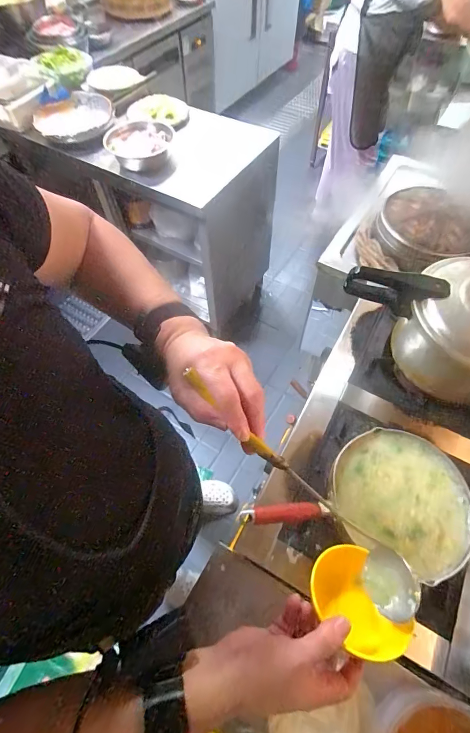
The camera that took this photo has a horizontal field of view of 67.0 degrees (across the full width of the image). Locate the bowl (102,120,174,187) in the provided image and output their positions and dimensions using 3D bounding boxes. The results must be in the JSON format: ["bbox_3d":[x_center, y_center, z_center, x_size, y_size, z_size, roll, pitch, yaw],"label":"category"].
[{"bbox_3d":[-0.295,-0.695,1.139,0.240,0.082,0.194,29,64,16],"label":"bowl"}]

